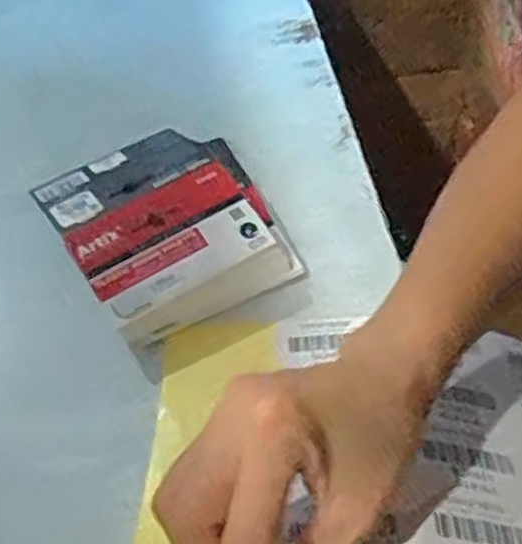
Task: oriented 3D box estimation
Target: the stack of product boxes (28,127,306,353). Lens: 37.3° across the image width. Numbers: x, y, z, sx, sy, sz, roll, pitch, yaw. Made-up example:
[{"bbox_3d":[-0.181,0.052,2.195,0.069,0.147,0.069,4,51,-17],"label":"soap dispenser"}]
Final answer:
[{"bbox_3d":[-0.055,-0.028,0.461,0.121,0.044,0.131,-27,52,-19],"label":"stack of product boxes"}]

